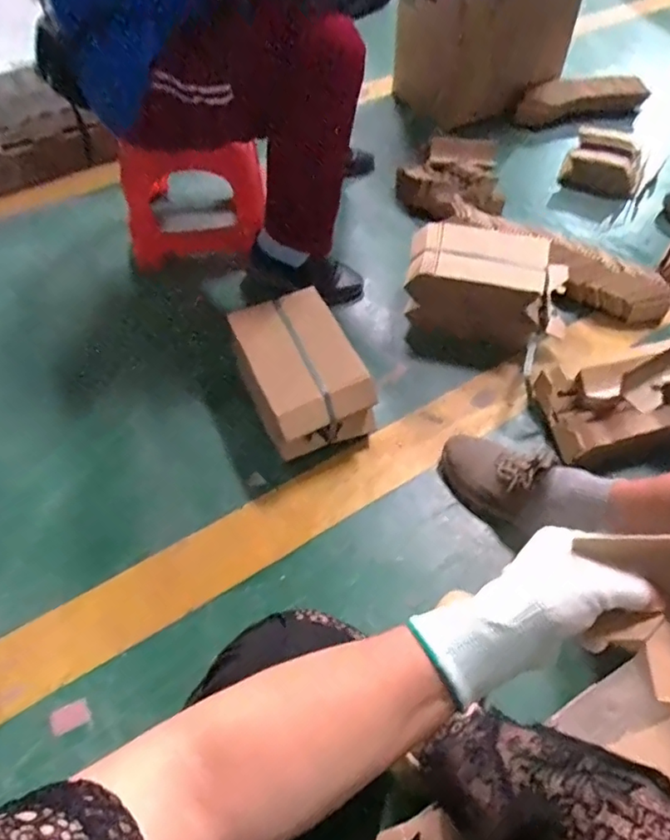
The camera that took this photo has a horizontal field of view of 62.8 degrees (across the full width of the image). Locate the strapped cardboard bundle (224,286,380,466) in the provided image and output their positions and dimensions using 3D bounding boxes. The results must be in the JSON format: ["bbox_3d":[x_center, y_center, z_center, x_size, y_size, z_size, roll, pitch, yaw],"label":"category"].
[{"bbox_3d":[-0.058,-0.077,0.898,0.167,0.155,0.235,-23,57,-15],"label":"strapped cardboard bundle"}]

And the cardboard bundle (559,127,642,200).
[{"bbox_3d":[0.678,-0.643,1.365,0.187,0.072,0.193,23,58,16],"label":"cardboard bundle"}]

